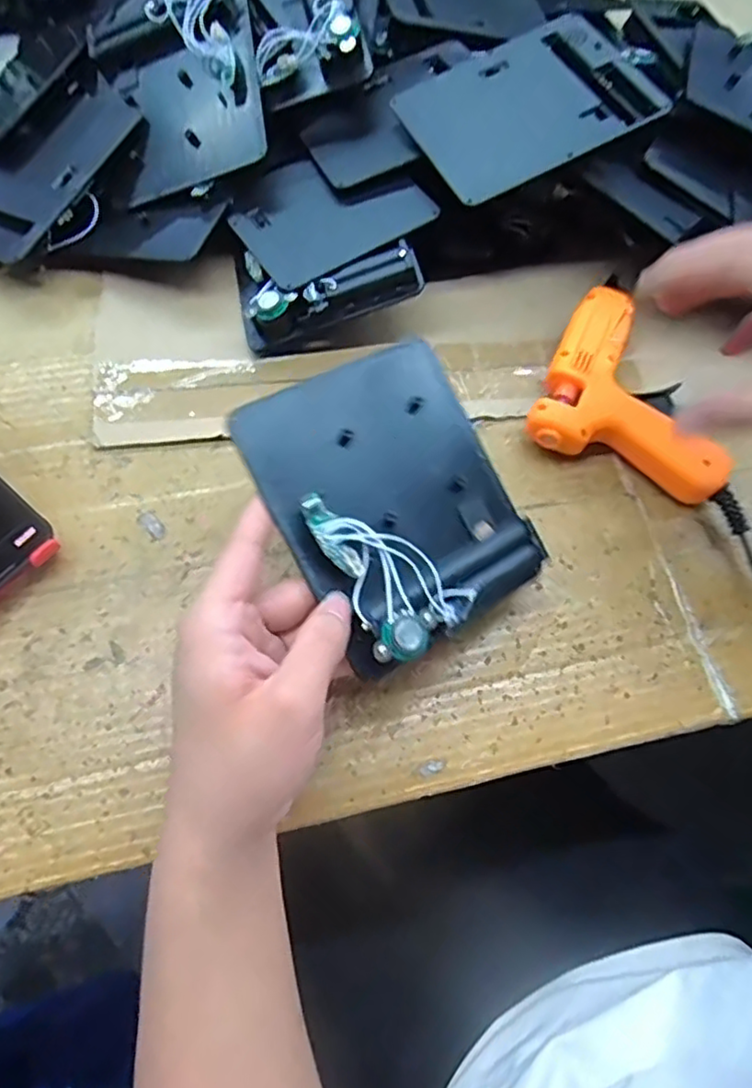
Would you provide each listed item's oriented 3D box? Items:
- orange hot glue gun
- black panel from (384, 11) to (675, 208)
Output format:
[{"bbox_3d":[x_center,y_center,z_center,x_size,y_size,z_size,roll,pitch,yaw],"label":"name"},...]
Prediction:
[{"bbox_3d":[0.155,-0.090,0.382,0.108,0.035,0.108,19,65,5],"label":"orange hot glue gun"},{"bbox_3d":[0.089,-0.266,0.389,0.134,0.009,0.109,-23,68,-2],"label":"black panel"}]

